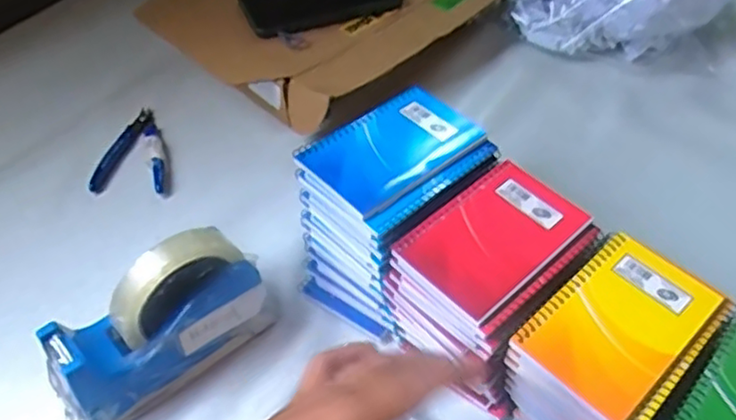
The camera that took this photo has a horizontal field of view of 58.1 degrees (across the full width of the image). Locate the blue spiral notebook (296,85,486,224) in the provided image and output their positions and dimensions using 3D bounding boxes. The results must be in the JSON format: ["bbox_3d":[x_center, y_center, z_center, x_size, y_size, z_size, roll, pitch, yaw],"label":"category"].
[{"bbox_3d":[0.021,-0.050,0.518,0.133,0.013,0.081,-35,59,-25],"label":"blue spiral notebook"}]

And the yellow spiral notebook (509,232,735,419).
[{"bbox_3d":[0.169,0.074,0.434,0.127,0.008,0.088,-37,60,-26],"label":"yellow spiral notebook"}]

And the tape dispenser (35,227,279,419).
[{"bbox_3d":[-0.150,0.084,0.482,0.164,0.116,0.055,-30,56,-22],"label":"tape dispenser"}]

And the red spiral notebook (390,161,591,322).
[{"bbox_3d":[0.092,0.018,0.477,0.129,0.011,0.081,-36,60,-26],"label":"red spiral notebook"}]

